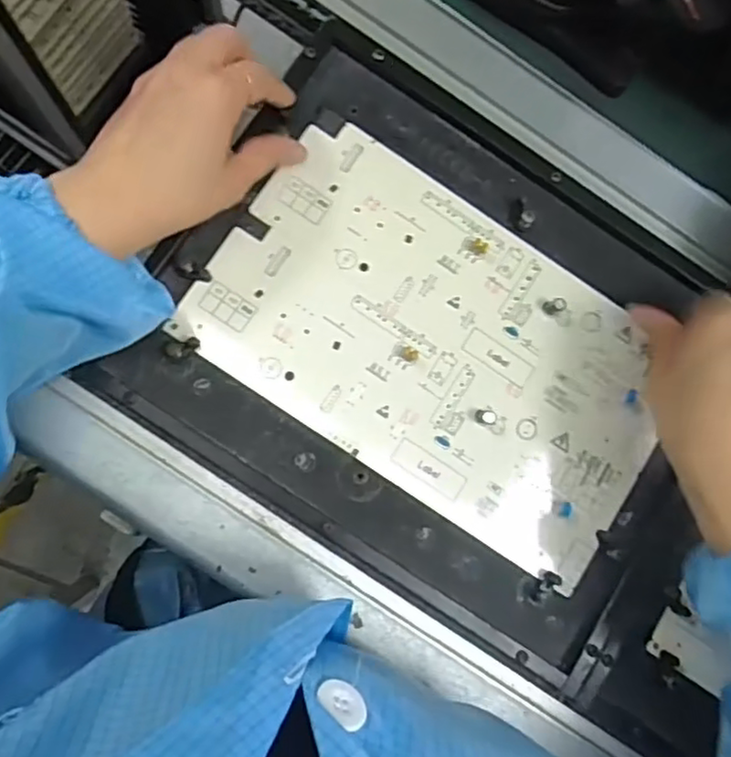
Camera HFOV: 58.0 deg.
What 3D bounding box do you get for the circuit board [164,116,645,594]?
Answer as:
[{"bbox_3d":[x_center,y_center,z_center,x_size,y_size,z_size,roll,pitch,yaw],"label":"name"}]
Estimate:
[{"bbox_3d":[0.049,-0.021,0.408,0.281,0.008,0.171,33,82,-2],"label":"circuit board"}]

